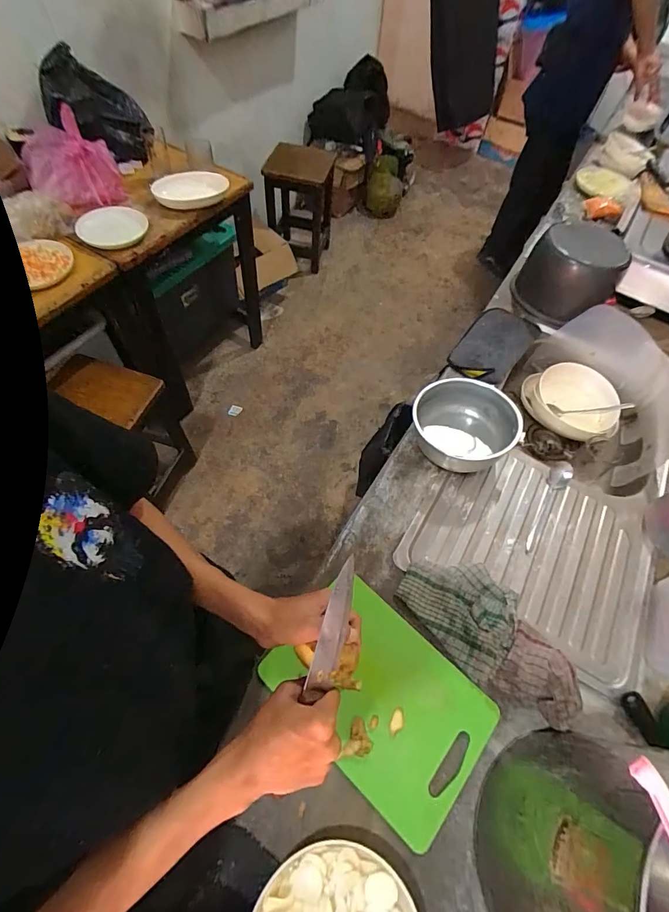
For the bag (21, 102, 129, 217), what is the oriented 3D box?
[{"bbox_3d":[-0.718,-0.793,1.067,0.198,0.131,0.233,-38,70,-22],"label":"bag"}]

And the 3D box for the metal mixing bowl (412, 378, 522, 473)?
[{"bbox_3d":[0.239,-0.058,0.744,0.174,0.091,0.183,2,60,-3],"label":"metal mixing bowl"}]

